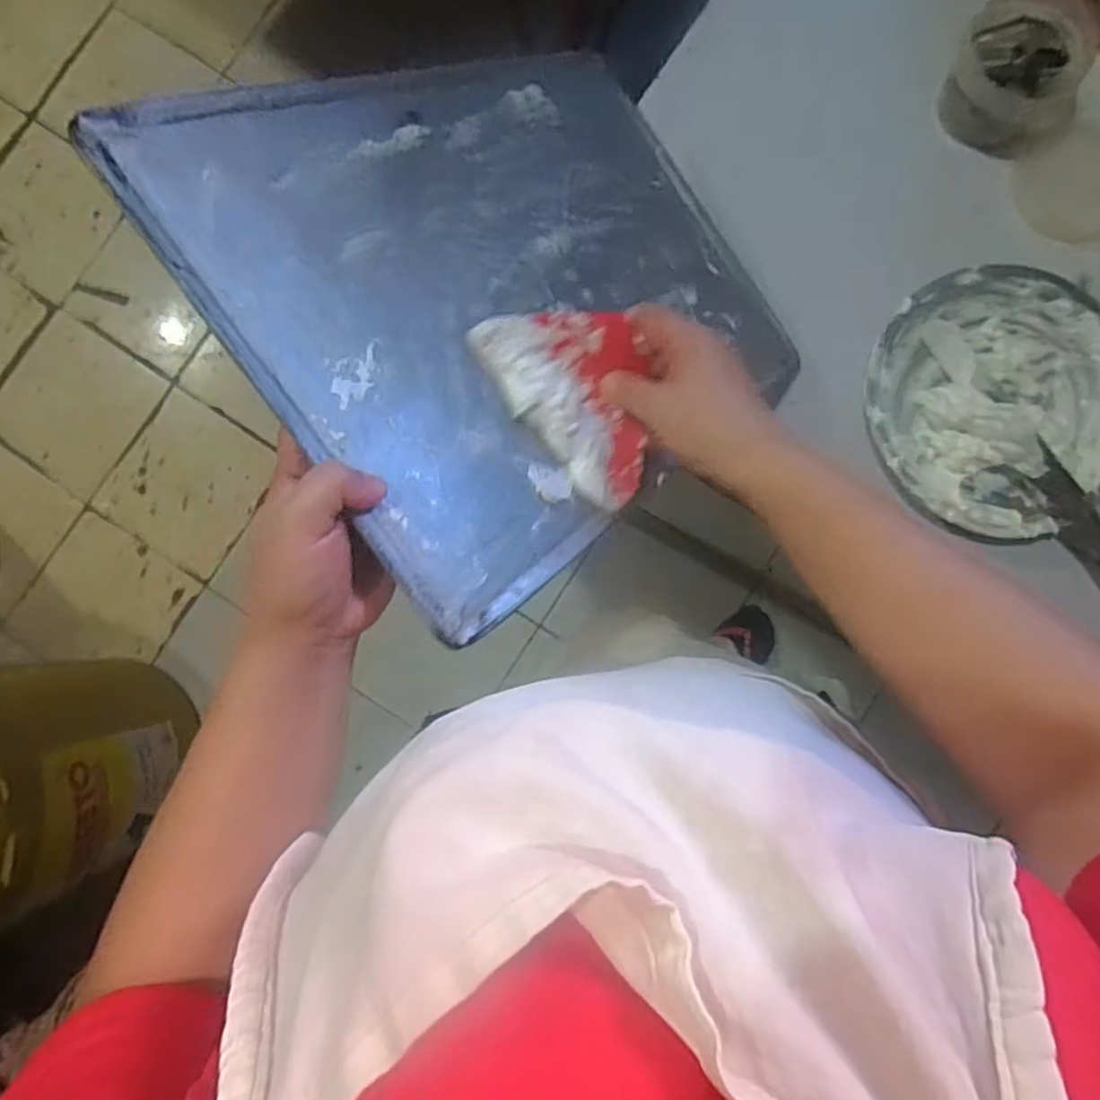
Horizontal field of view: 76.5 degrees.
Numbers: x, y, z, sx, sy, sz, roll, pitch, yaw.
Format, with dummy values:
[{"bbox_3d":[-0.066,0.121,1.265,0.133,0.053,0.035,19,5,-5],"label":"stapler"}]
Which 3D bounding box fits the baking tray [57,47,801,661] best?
[{"bbox_3d":[-0.005,-0.197,0.497,0.447,0.017,0.342,-37,95,-39],"label":"baking tray"}]

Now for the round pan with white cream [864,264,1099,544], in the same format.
[{"bbox_3d":[0.403,-0.134,0.630,0.232,0.076,0.230,0,86,2],"label":"round pan with white cream"}]

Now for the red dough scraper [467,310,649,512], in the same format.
[{"bbox_3d":[0.021,-0.103,0.448,0.090,0.022,0.139,-46,104,-7],"label":"red dough scraper"}]

